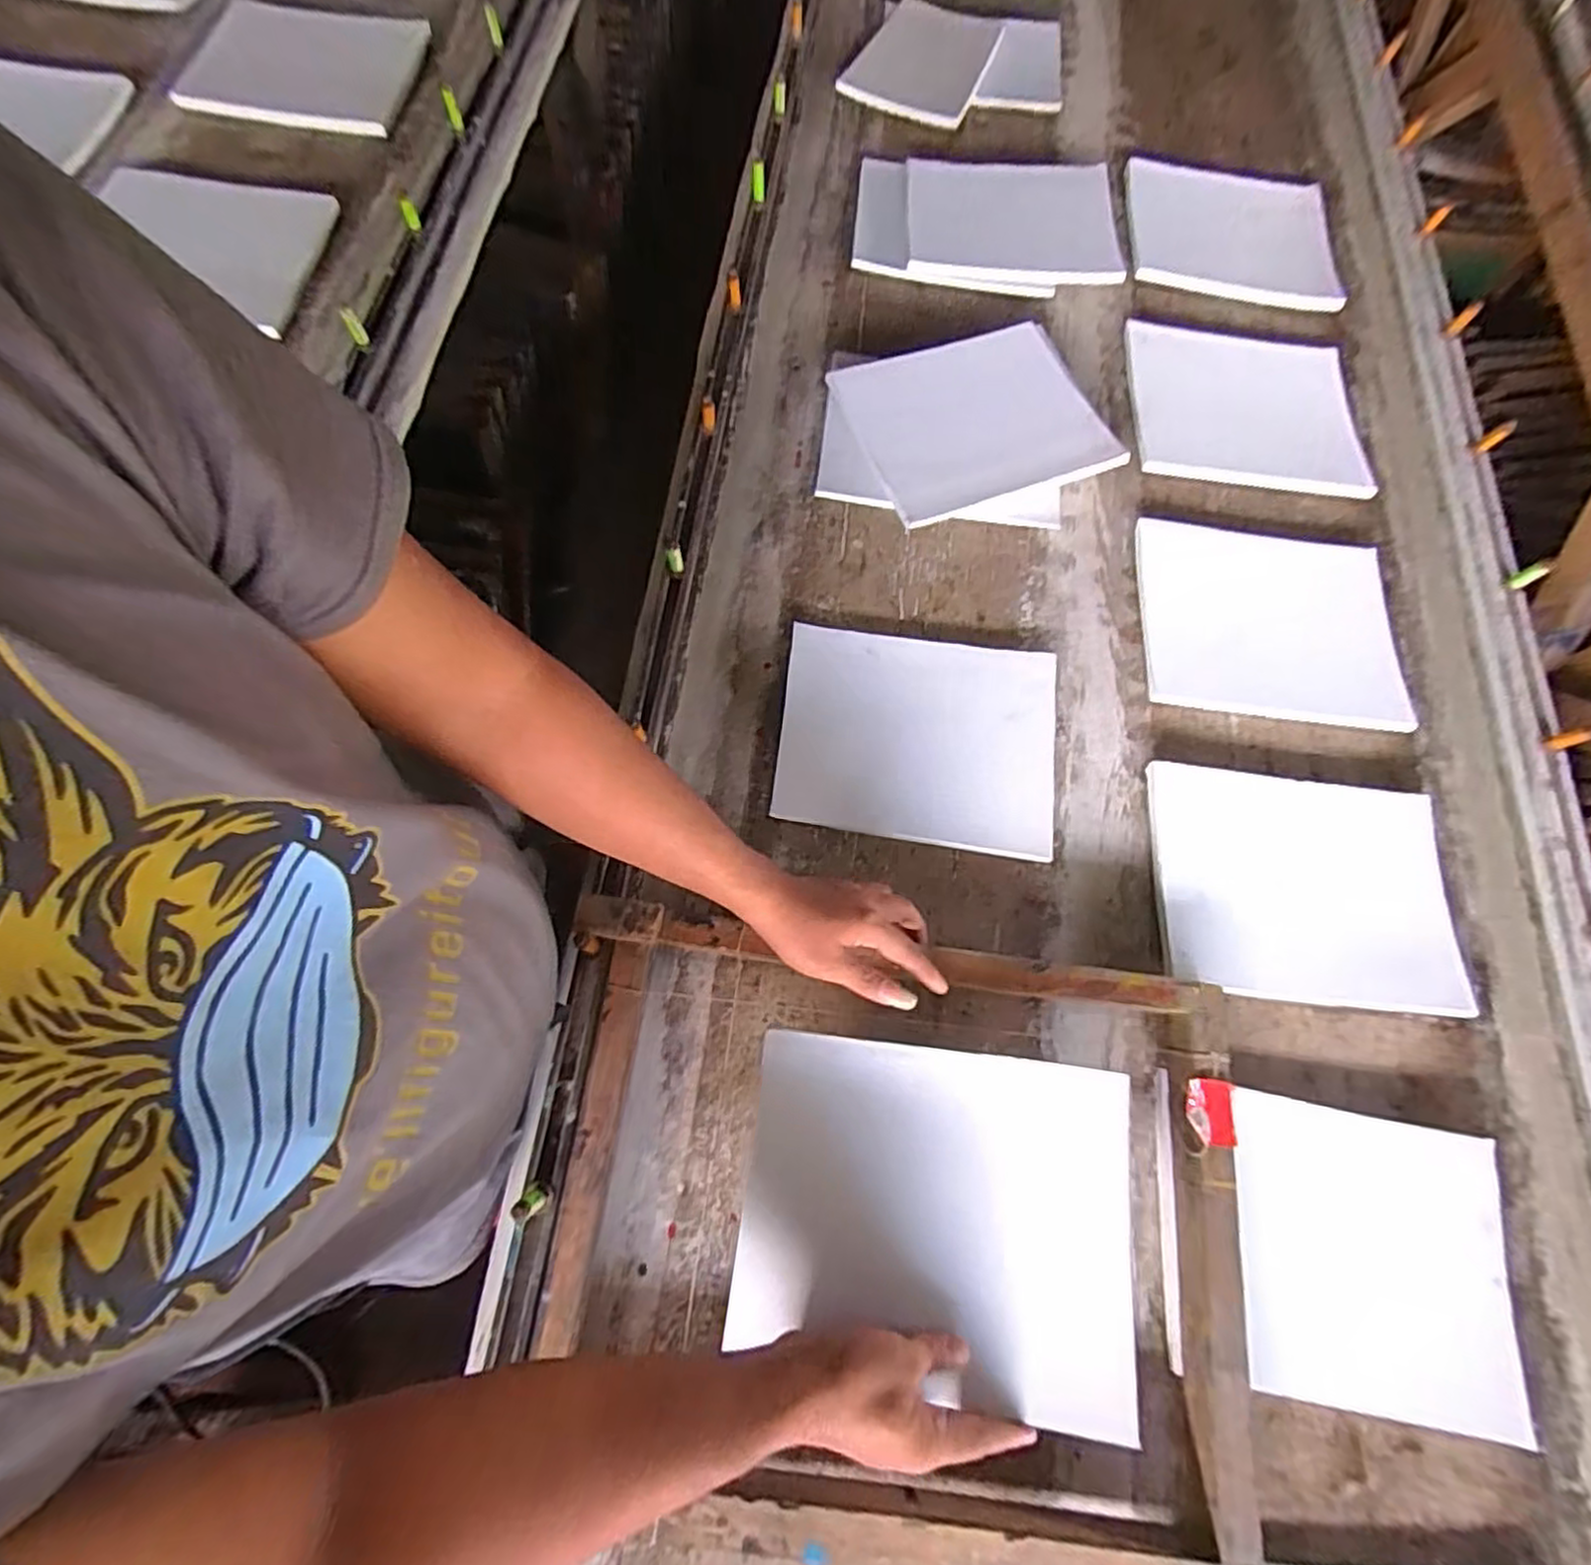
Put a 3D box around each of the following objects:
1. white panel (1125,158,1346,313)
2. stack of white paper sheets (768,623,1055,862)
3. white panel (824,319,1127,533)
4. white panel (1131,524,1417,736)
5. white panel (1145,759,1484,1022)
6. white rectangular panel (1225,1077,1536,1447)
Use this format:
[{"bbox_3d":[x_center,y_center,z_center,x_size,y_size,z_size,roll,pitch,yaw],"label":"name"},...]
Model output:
[{"bbox_3d":[0.589,-0.757,0.968,0.265,0.034,0.251,7,71,2],"label":"white panel"},{"bbox_3d":[0.122,-0.047,0.708,0.269,0.016,0.216,7,71,2],"label":"stack of white paper sheets"},{"bbox_3d":[0.198,-0.407,0.789,0.272,0.020,0.217,-19,76,-10],"label":"white panel"},{"bbox_3d":[0.515,-0.175,0.771,0.269,0.018,0.222,6,71,1],"label":"white panel"},{"bbox_3d":[0.476,0.095,0.667,0.268,0.010,0.213,6,70,1],"label":"white panel"},{"bbox_3d":[0.463,0.380,0.565,0.200,0.029,0.210,10,71,3],"label":"white rectangular panel"}]

